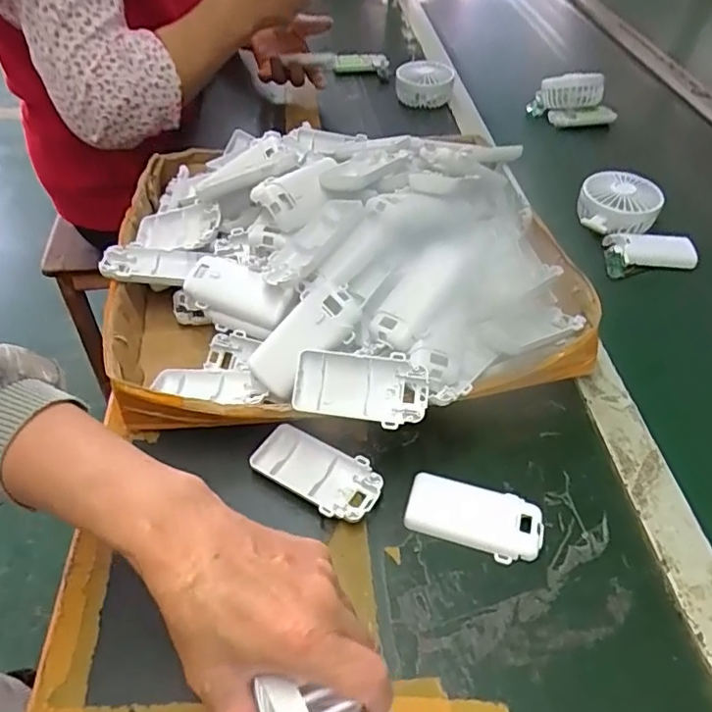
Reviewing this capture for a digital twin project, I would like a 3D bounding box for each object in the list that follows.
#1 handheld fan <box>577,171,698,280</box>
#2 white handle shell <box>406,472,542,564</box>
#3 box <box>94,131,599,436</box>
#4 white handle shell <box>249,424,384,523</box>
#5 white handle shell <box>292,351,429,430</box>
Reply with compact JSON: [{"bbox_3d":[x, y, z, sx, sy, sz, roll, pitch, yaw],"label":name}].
[{"bbox_3d":[0.313,-0.153,0.648,0.105,0.048,0.125,-8,48,-9],"label":"handheld fan"},{"bbox_3d":[0.084,0.115,0.413,0.095,0.013,0.044,14,48,11],"label":"white handle shell"},{"bbox_3d":[-0.012,-0.098,0.528,0.394,0.128,0.361,-3,47,-4],"label":"box"},{"bbox_3d":[-0.029,0.087,0.432,0.097,0.012,0.051,28,52,23],"label":"white handle shell"},{"bbox_3d":[0.004,0.022,0.419,0.095,0.018,0.049,9,89,9],"label":"white handle shell"}]

